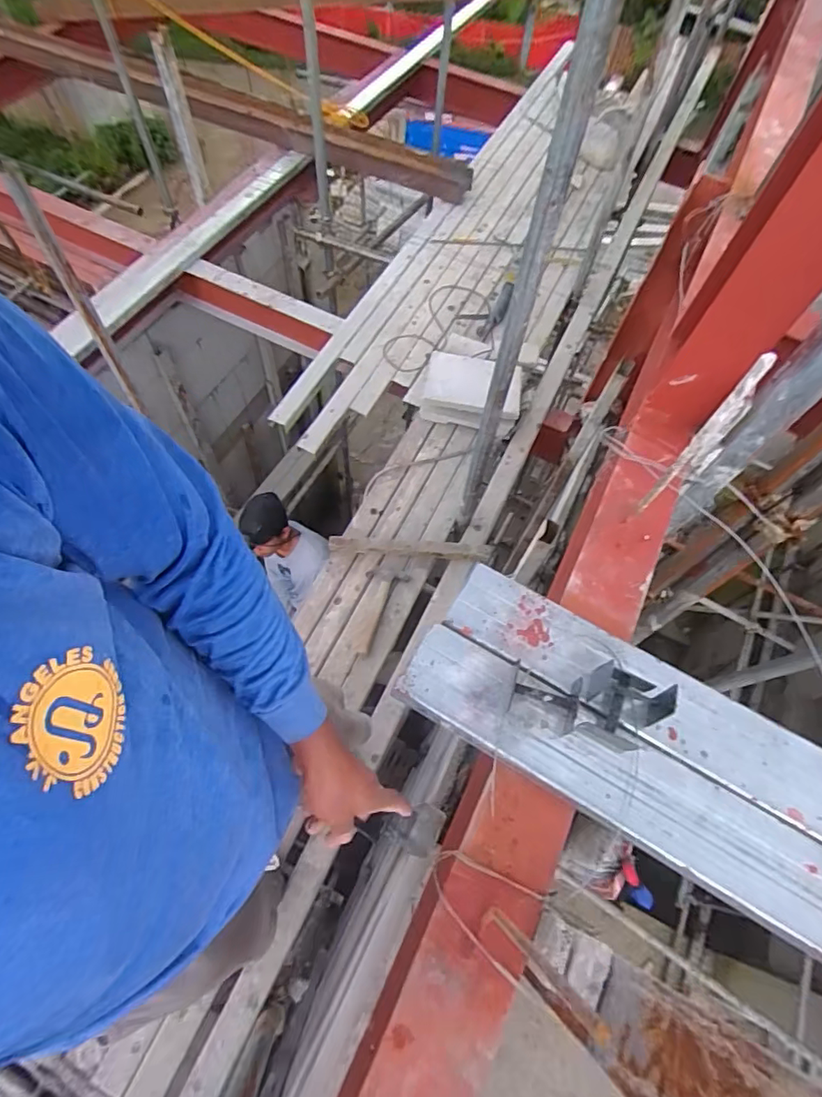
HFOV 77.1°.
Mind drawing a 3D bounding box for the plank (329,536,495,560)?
[{"bbox_3d":[-0.001,-0.001,1.710,0.537,0.025,0.057,3,76,3],"label":"plank"}]

